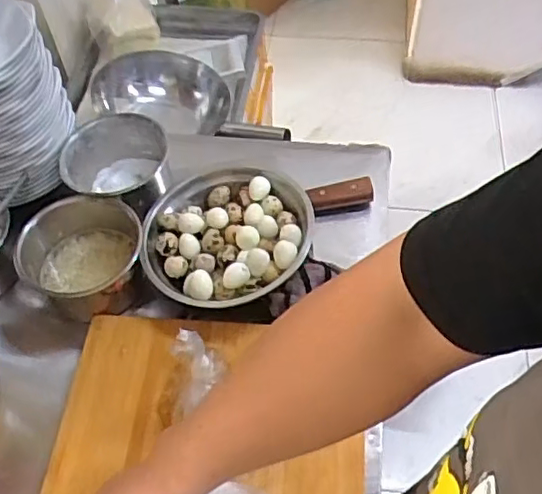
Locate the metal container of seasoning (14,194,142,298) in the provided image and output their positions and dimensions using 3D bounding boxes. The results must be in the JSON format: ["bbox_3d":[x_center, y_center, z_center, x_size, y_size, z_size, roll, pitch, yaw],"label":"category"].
[{"bbox_3d":[-0.210,0.004,0.674,0.114,0.079,0.126,10,54,9],"label":"metal container of seasoning"}]

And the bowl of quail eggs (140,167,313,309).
[{"bbox_3d":[-0.052,-0.008,0.693,0.173,0.061,0.183,-1,53,1],"label":"bowl of quail eggs"}]

